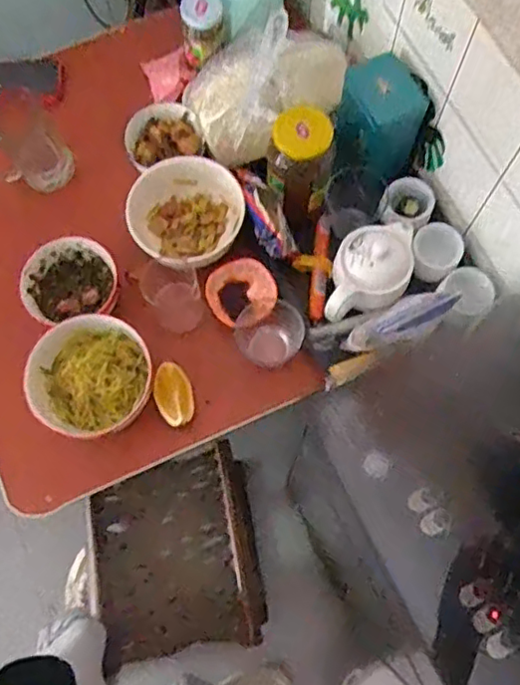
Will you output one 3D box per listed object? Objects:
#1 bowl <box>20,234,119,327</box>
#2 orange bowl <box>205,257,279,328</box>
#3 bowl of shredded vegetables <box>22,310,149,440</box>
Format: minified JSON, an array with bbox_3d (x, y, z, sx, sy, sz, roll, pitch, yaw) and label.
[{"bbox_3d":[-0.256,-0.083,0.832,0.125,0.051,0.102,-9,72,-1],"label":"bowl"},{"bbox_3d":[-0.025,-0.068,0.824,0.089,0.036,0.097,0,73,1],"label":"orange bowl"},{"bbox_3d":[-0.207,0.040,0.757,0.144,0.060,0.140,0,73,1],"label":"bowl of shredded vegetables"}]

